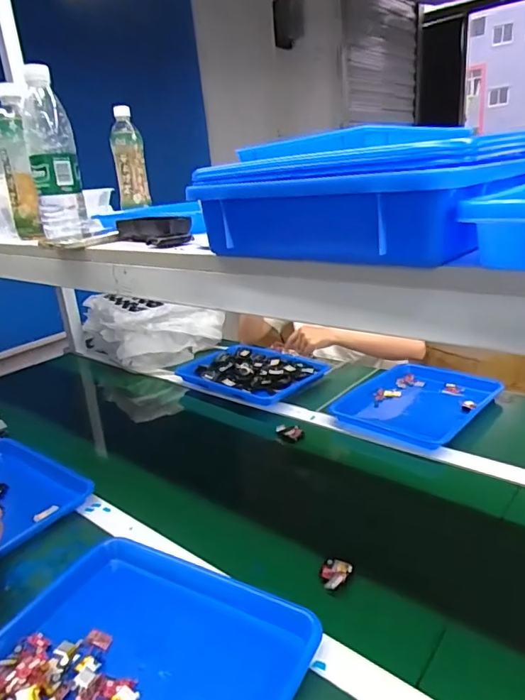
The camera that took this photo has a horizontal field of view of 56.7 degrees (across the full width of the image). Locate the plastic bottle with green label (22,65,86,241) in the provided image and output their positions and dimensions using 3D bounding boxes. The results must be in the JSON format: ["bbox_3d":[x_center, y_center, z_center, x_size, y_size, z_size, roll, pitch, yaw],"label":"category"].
[{"bbox_3d":[-0.292,-0.265,0.675,0.065,0.211,0.073,-12,22,-17],"label":"plastic bottle with green label"}]

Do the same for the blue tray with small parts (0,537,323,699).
[{"bbox_3d":[-0.129,0.341,0.523,0.335,0.056,0.261,6,24,27],"label":"blue tray with small parts"}]

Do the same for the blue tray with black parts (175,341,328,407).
[{"bbox_3d":[-0.037,0.050,1.232,0.366,0.038,0.242,10,26,33],"label":"blue tray with black parts"}]

